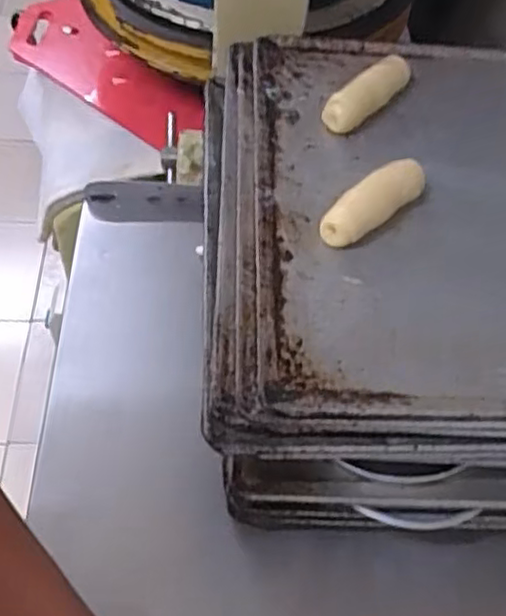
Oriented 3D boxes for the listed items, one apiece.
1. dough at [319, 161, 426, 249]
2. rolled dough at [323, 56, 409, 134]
[{"bbox_3d":[0.079,-0.070,0.449,0.026,0.019,0.085,40,60,21],"label":"dough"},{"bbox_3d":[0.085,-0.159,0.507,0.022,0.020,0.084,38,60,20],"label":"rolled dough"}]

